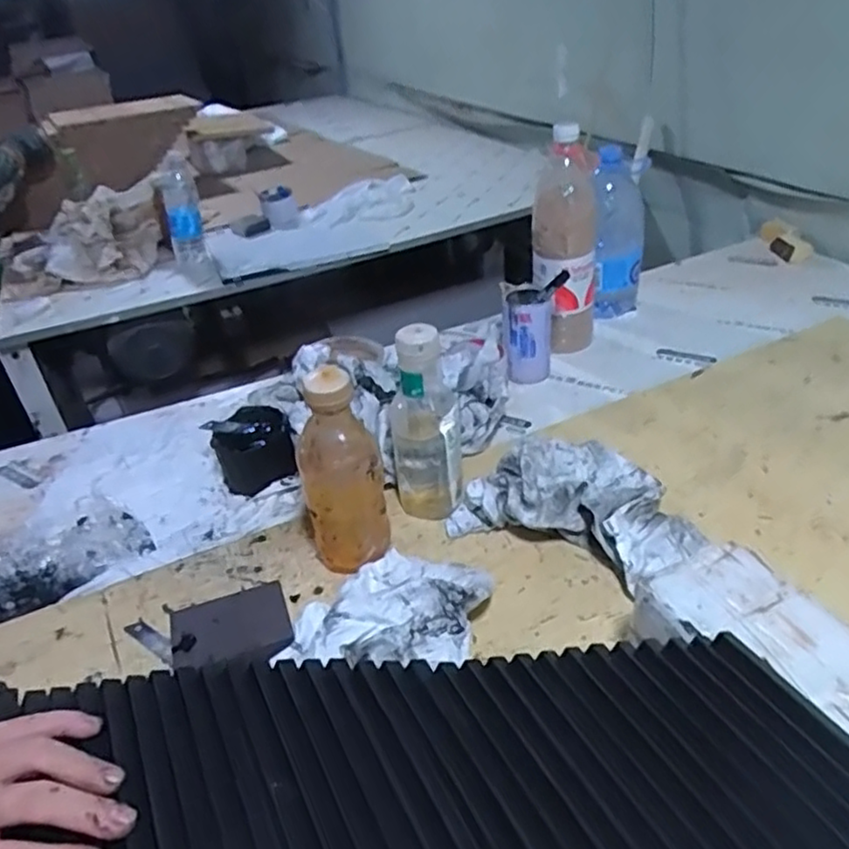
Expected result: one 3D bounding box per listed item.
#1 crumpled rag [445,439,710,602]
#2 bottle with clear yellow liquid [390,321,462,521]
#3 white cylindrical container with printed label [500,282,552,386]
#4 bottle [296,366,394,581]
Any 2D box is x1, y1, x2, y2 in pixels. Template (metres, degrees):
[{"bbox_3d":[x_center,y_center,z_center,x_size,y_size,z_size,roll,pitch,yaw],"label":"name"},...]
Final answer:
[{"bbox_3d":[0.144,0.083,0.648,0.188,0.061,0.195,-23,38,-23],"label":"crumpled rag"},{"bbox_3d":[-0.002,-0.002,0.662,0.065,0.199,0.062,-7,34,-1],"label":"bottle with clear yellow liquid"},{"bbox_3d":[0.139,-0.123,0.912,0.061,0.128,0.061,-4,34,3],"label":"white cylindrical container with printed label"},{"bbox_3d":[-0.077,0.052,0.597,0.068,0.209,0.052,12,39,25],"label":"bottle"}]

